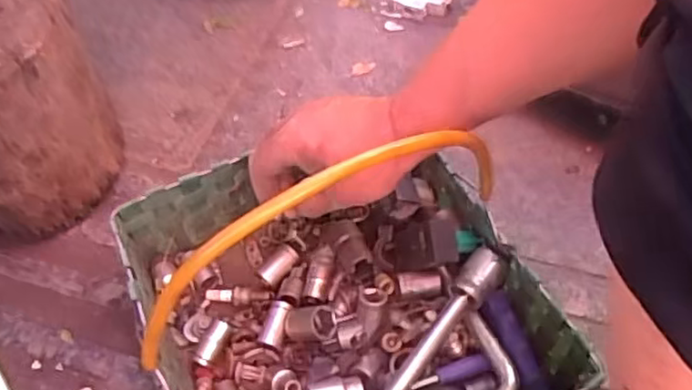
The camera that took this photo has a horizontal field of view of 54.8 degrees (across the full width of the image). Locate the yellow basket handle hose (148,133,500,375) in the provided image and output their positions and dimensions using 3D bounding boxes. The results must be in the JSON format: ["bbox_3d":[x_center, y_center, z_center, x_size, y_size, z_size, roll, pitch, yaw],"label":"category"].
[{"bbox_3d":[-0.015,0.024,0.434,0.273,0.125,0.010,-27,58,-12],"label":"yellow basket handle hose"}]

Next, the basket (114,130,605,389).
[{"bbox_3d":[-0.008,0.057,0.487,0.274,0.232,0.303,-23,57,-13],"label":"basket"}]

